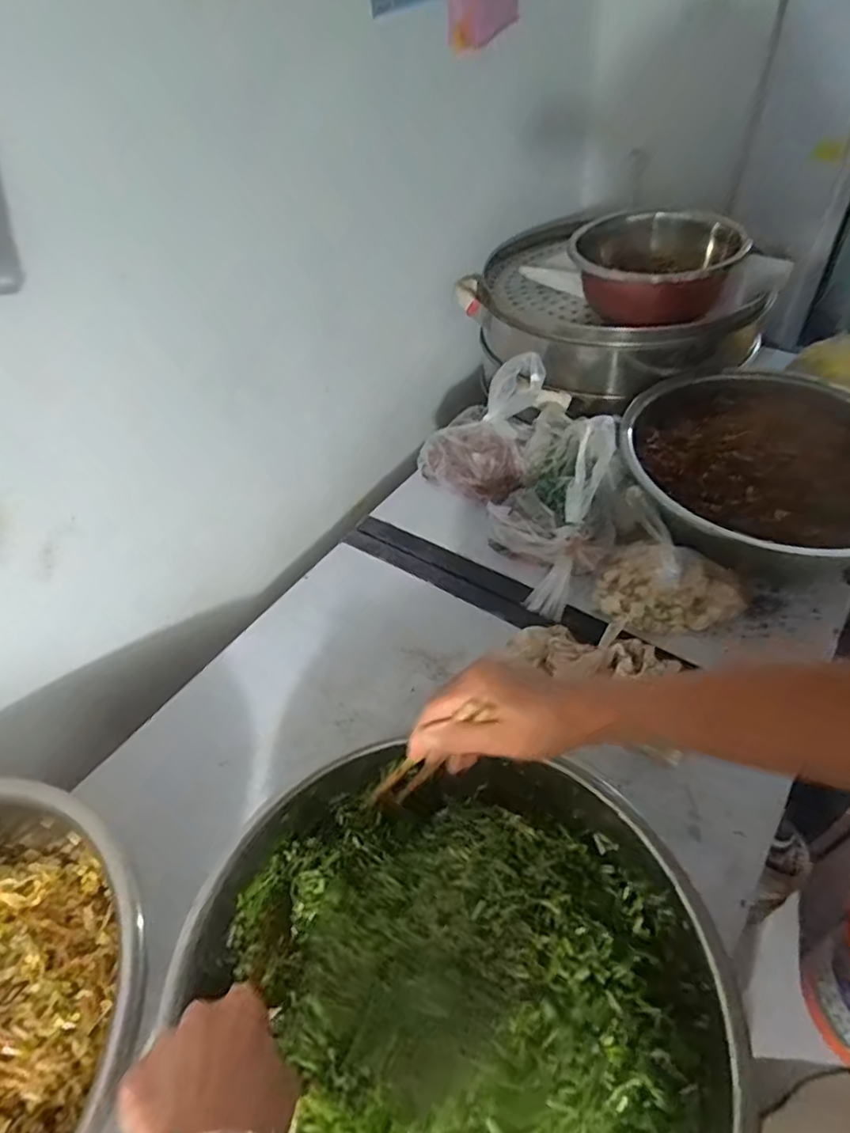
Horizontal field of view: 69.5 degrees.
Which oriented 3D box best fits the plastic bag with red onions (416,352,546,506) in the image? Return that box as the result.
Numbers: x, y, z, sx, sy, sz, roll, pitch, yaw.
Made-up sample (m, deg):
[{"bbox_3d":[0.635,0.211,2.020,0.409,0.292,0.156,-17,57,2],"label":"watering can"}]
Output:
[{"bbox_3d":[0.078,-0.198,0.888,0.118,0.204,0.161,-36,53,-25],"label":"plastic bag with red onions"}]

